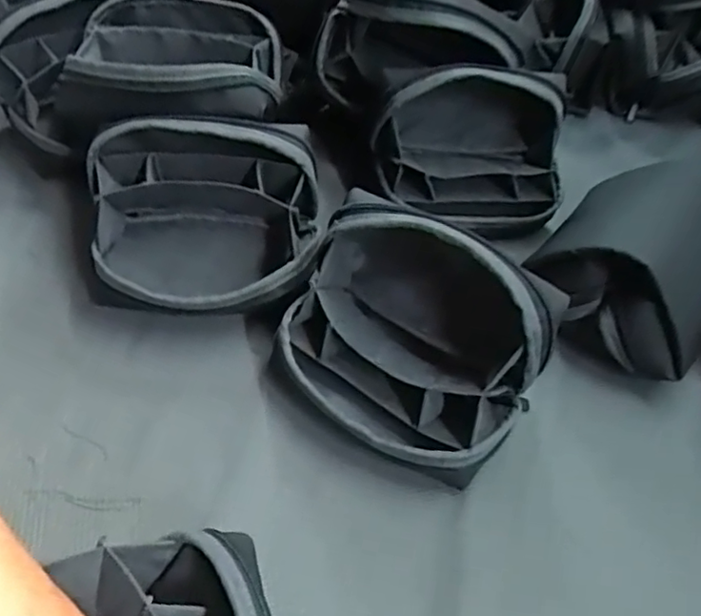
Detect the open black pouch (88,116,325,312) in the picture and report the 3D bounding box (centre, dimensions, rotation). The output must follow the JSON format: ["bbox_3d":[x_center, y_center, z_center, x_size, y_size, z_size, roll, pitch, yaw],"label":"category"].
[{"bbox_3d":[-0.108,-0.058,0.471,0.170,0.117,0.125,-3,47,-9],"label":"open black pouch"}]

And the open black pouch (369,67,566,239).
[{"bbox_3d":[0.104,-0.137,0.538,0.169,0.133,0.065,6,46,0],"label":"open black pouch"}]

